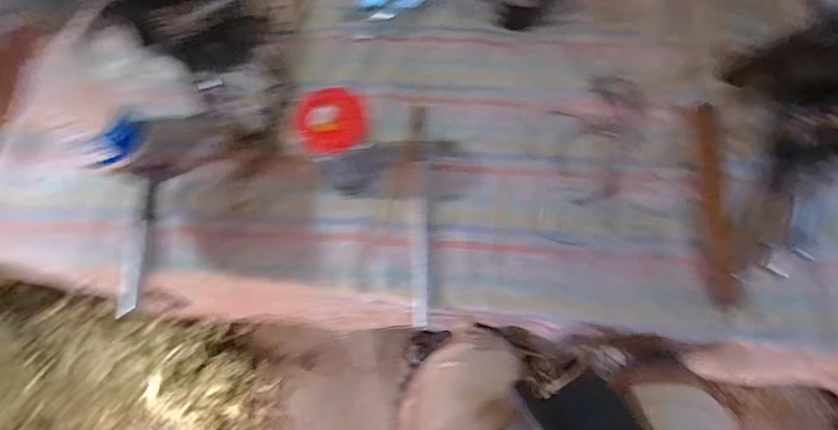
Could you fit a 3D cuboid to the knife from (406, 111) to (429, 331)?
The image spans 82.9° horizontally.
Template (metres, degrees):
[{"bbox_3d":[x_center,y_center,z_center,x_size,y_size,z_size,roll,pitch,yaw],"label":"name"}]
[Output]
[{"bbox_3d":[-0.002,-0.010,0.468,0.022,0.008,0.233,-1,63,3],"label":"knife"}]

